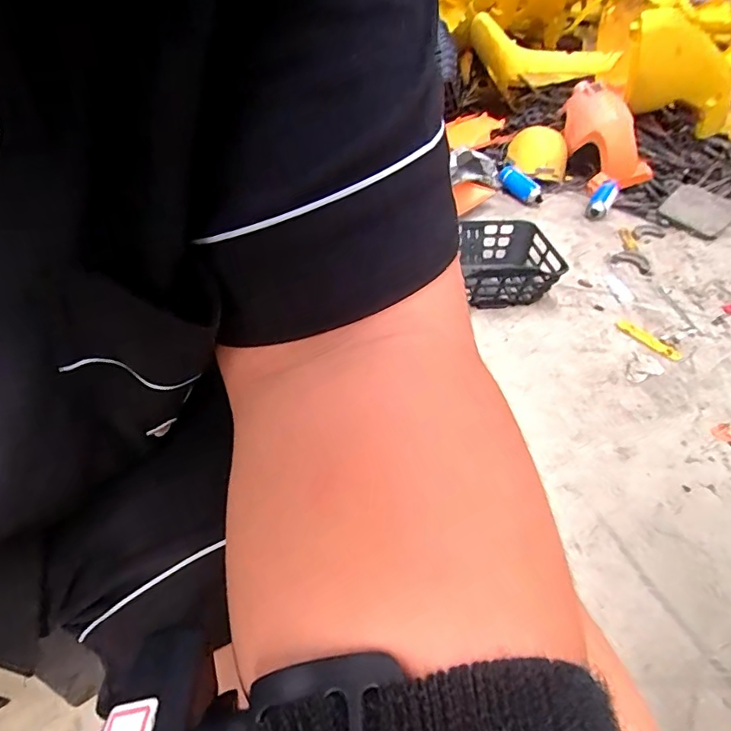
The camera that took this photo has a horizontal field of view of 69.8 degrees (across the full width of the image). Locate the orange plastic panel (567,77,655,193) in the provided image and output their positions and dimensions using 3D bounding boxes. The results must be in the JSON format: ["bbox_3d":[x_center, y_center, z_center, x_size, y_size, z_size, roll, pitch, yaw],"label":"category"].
[{"bbox_3d":[0.744,-0.724,1.635,0.155,0.144,0.403,-11,73,-17],"label":"orange plastic panel"}]

